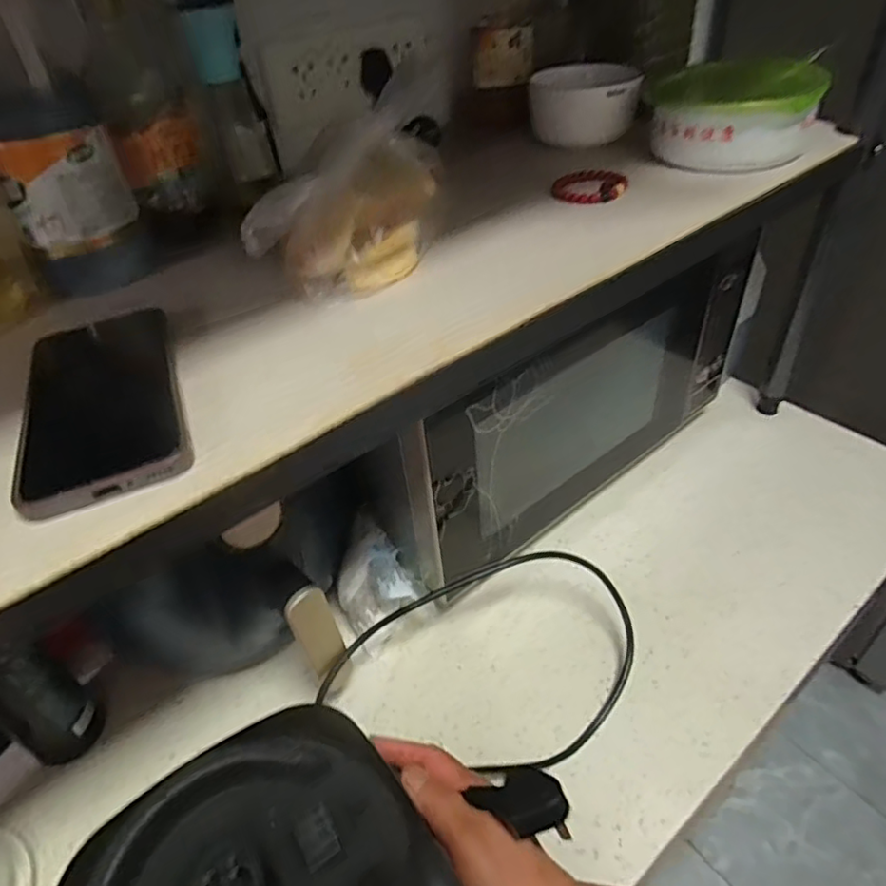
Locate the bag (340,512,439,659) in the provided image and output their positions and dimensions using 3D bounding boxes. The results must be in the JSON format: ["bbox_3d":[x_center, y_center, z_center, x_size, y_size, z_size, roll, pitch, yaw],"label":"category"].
[{"bbox_3d":[-0.063,0.138,0.592,0.074,0.083,0.096,-27,46,-22],"label":"bag"}]

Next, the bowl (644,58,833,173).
[{"bbox_3d":[0.267,-0.296,0.551,0.124,0.055,0.134,23,49,28],"label":"bowl"}]

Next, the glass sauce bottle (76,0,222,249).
[{"bbox_3d":[-0.219,-0.239,0.461,0.061,0.163,0.055,-13,42,-8],"label":"glass sauce bottle"}]

